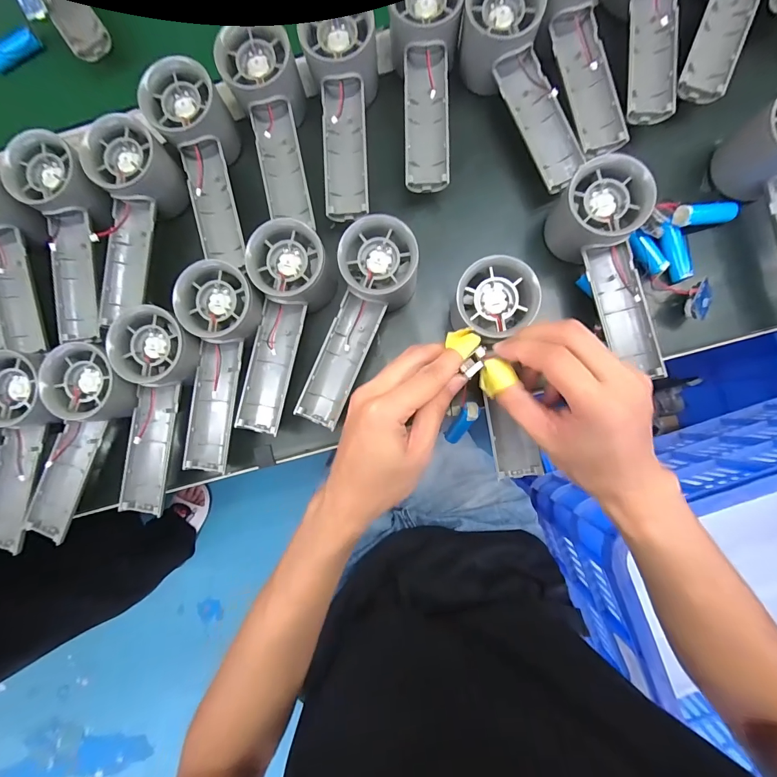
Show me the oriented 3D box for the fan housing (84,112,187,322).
[{"bbox_3d":[-0.206,-0.127,0.298,0.058,0.042,0.150,6,87,4],"label":"fan housing"}]

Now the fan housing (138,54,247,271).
[{"bbox_3d":[-0.149,-0.175,0.307,0.053,0.047,0.150,-11,100,3],"label":"fan housing"}]

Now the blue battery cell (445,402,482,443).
[{"bbox_3d":[0.060,0.029,0.307,0.013,0.052,0.013,5,58,-8],"label":"blue battery cell"}]

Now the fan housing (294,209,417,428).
[{"bbox_3d":[-0.025,-0.049,0.300,0.059,0.052,0.162,24,101,4],"label":"fan housing"}]

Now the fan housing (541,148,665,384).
[{"bbox_3d":[0.172,-0.084,0.276,0.062,0.046,0.156,-24,86,2],"label":"fan housing"}]

